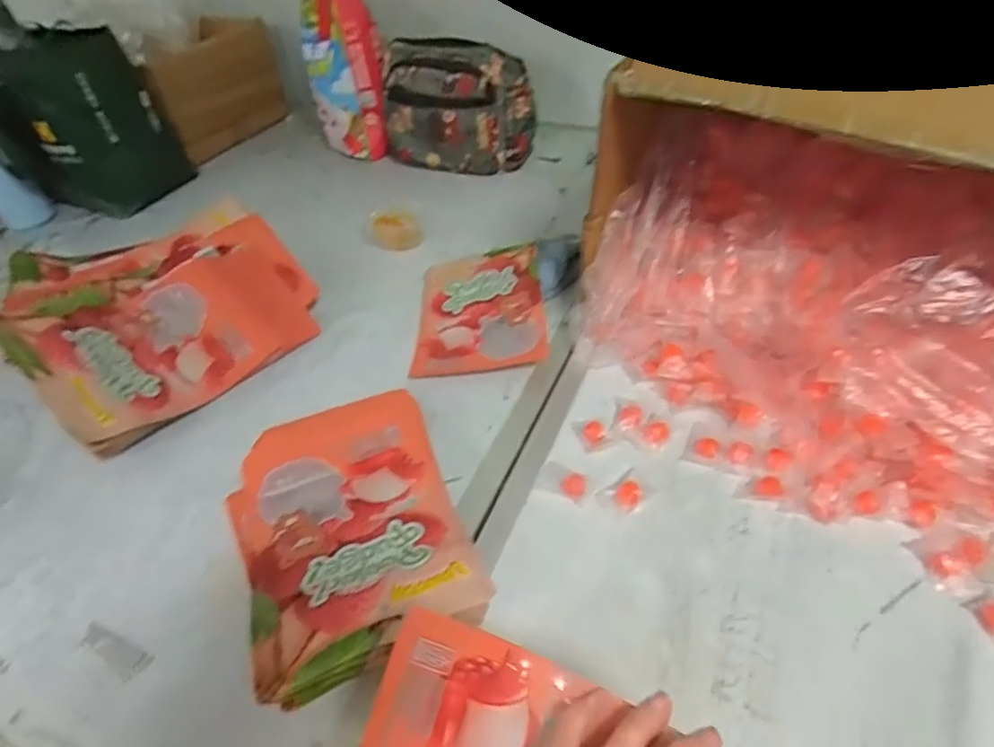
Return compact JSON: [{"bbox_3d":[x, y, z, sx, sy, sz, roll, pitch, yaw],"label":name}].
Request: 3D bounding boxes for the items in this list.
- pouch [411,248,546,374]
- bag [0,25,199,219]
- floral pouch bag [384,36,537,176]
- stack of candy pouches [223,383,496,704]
[{"bbox_3d":[-0.022,-0.083,0.707,0.156,0.038,0.210,-4,44,3],"label":"pouch"},{"bbox_3d":[-0.690,-0.402,0.957,0.258,0.259,0.133,-21,47,-14],"label":"bag"},{"bbox_3d":[-0.076,-0.446,0.981,0.257,0.193,0.106,21,51,25],"label":"floral pouch bag"},{"bbox_3d":[-0.130,0.121,0.491,0.188,0.066,0.281,-20,45,-13],"label":"stack of candy pouches"}]

